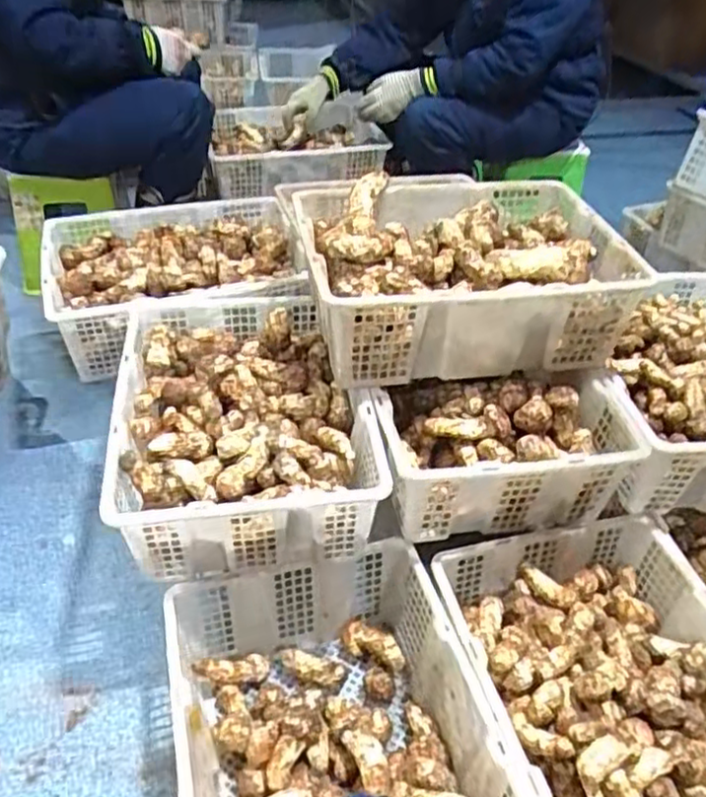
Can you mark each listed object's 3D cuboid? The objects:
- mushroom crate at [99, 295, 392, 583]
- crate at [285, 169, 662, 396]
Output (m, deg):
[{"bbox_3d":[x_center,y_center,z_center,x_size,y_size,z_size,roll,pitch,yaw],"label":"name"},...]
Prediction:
[{"bbox_3d":[-0.158,0.033,1.012,0.342,0.151,0.442,-4,40,-9],"label":"mushroom crate"},{"bbox_3d":[0.156,-0.179,1.064,0.456,0.185,0.348,-4,40,-9],"label":"crate"}]

